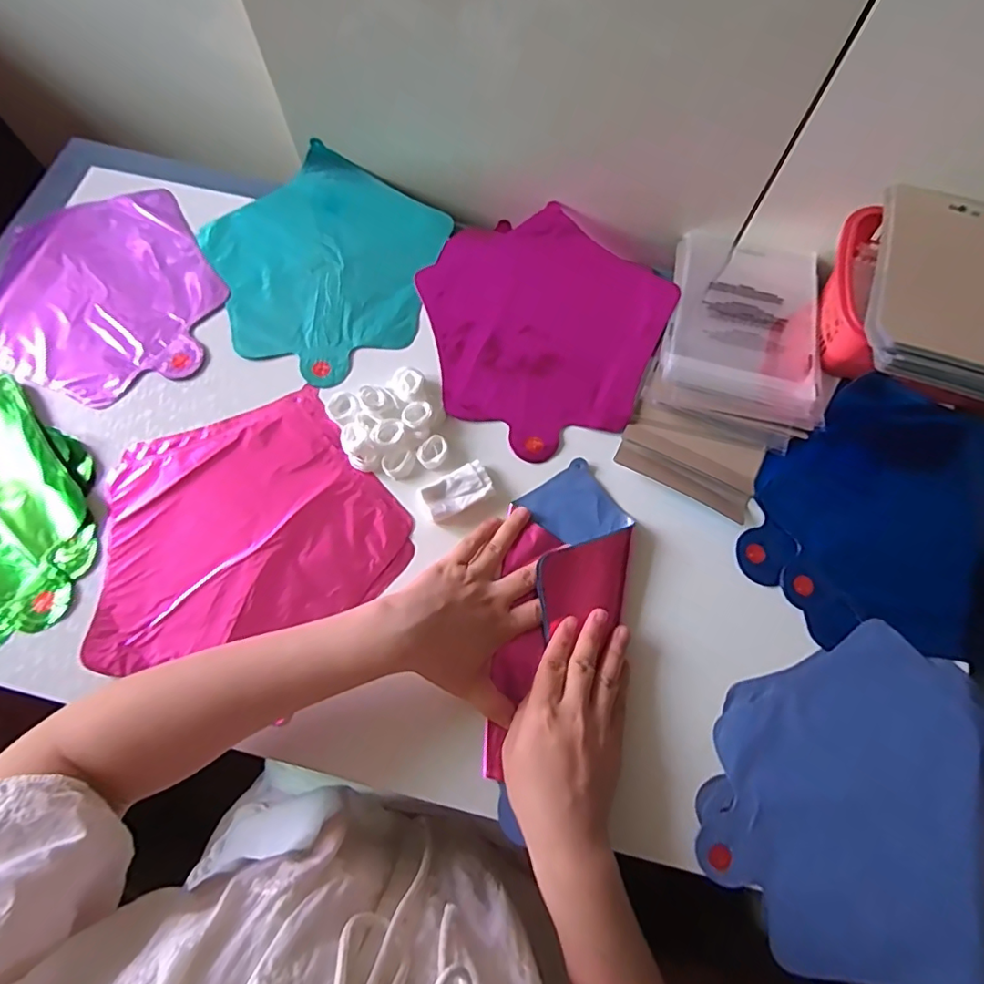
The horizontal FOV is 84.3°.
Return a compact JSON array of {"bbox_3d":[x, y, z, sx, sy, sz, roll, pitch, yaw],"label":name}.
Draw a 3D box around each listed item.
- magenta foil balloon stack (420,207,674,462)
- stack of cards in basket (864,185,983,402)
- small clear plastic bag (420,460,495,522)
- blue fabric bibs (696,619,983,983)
[{"bbox_3d":[0.041,-0.161,0.507,0.229,0.009,0.236,32,73,10],"label":"magenta foil balloon stack"},{"bbox_3d":[0.357,-0.155,0.409,0.126,0.024,0.183,20,72,6],"label":"stack of cards in basket"},{"bbox_3d":[-0.028,0.000,0.437,0.057,0.015,0.030,-34,75,-12],"label":"small clear plastic bag"},{"bbox_3d":[0.271,0.218,0.381,0.228,0.020,0.222,29,73,9],"label":"blue fabric bibs"}]

